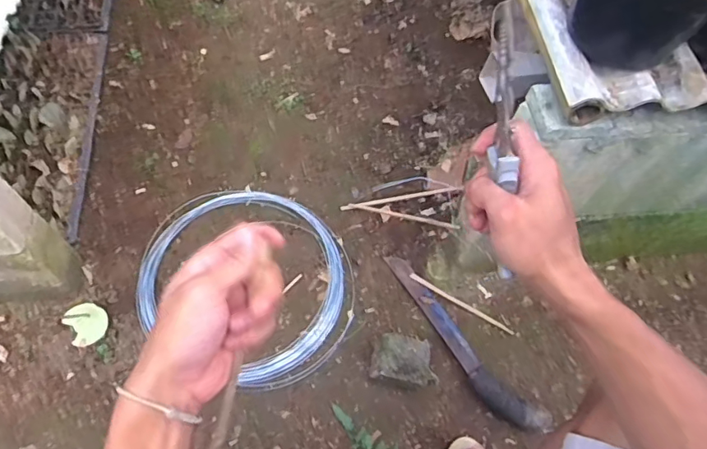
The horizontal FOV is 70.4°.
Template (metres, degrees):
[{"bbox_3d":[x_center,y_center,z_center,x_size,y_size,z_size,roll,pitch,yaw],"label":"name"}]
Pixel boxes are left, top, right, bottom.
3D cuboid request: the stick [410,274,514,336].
[{"bbox_3d":[0.198,0.146,0.924,0.208,0.010,0.011,30,64,12],"label":"stick"}]

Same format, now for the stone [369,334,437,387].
[{"bbox_3d":[0.089,0.229,0.844,0.117,0.055,0.079,9,61,1],"label":"stone"}]

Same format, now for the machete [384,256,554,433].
[{"bbox_3d":[0.181,0.201,0.879,0.070,0.036,0.393,-34,68,-20],"label":"machete"}]

